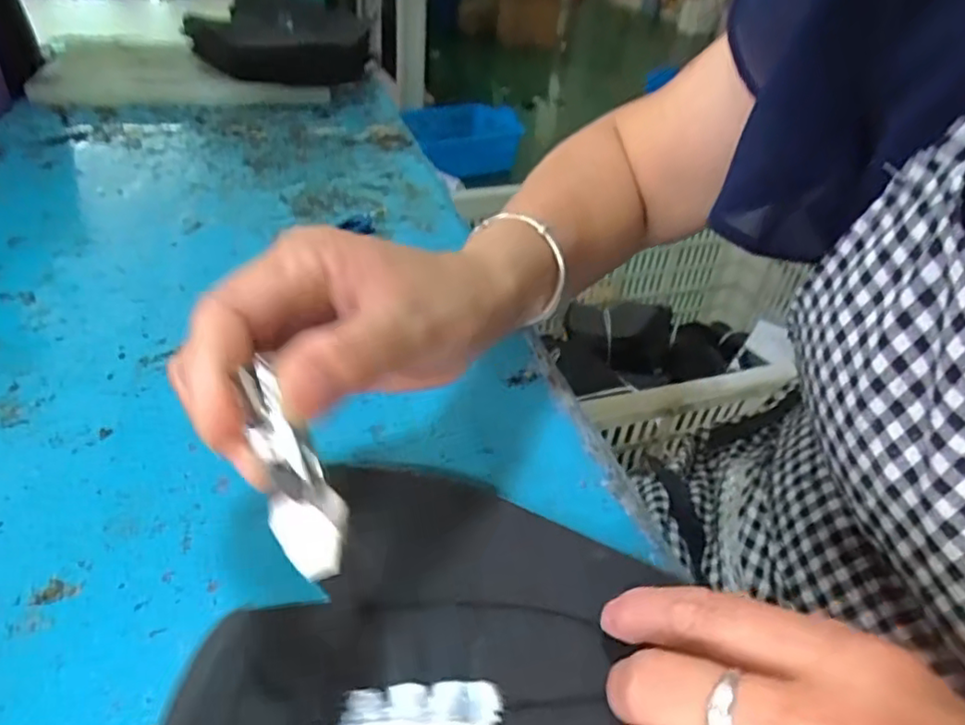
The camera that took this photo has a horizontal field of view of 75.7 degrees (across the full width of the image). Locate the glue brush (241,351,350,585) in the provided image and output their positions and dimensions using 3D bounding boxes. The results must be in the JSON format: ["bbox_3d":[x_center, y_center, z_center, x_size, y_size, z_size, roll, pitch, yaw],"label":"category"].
[{"bbox_3d":[-0.050,0.029,0.164,0.018,0.057,0.009,-21,6,-30],"label":"glue brush"}]

